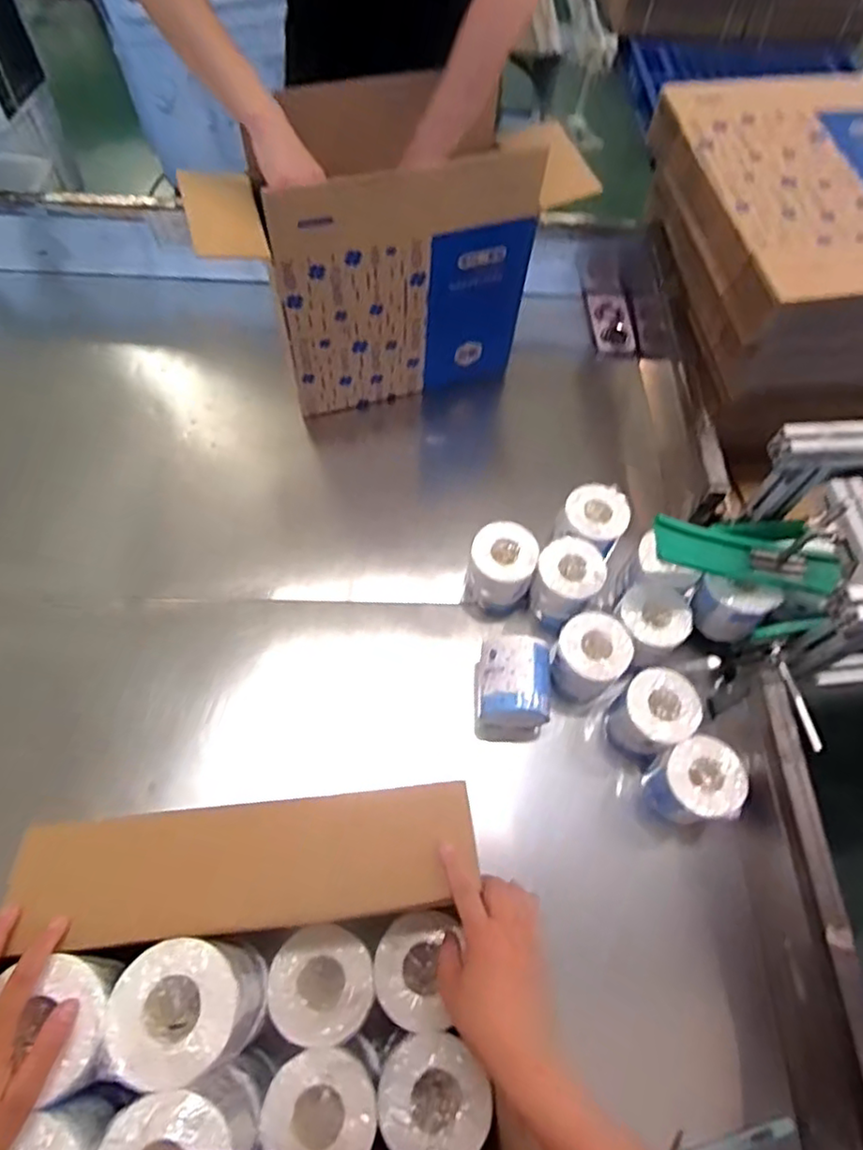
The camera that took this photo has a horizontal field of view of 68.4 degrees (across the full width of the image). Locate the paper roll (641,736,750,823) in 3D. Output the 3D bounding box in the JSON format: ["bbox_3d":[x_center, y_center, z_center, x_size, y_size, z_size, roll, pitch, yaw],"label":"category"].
[{"bbox_3d":[0.345,0.274,0.833,0.090,0.116,0.092,1,63,-3],"label":"paper roll"}]

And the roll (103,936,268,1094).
[{"bbox_3d":[-0.201,0.359,0.535,0.099,0.113,0.094,1,63,-3],"label":"roll"}]

